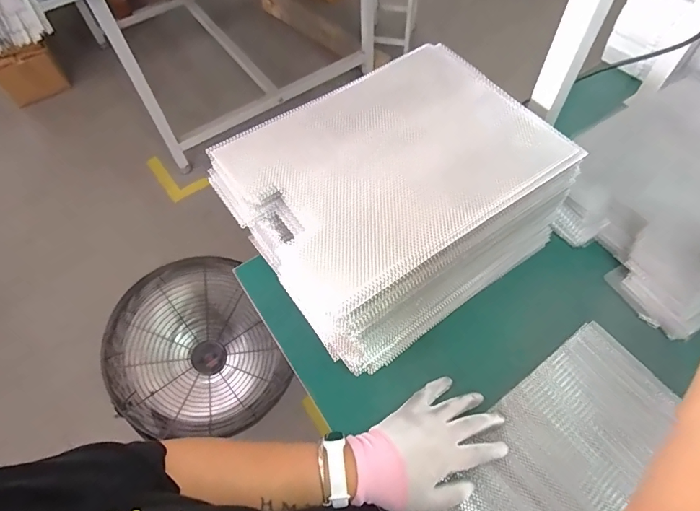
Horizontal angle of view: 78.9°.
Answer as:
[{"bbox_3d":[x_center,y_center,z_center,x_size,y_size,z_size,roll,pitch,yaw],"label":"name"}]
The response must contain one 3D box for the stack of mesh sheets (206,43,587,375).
[{"bbox_3d":[0.054,-0.062,0.551,0.355,0.178,0.281,-33,63,-16],"label":"stack of mesh sheets"}]

